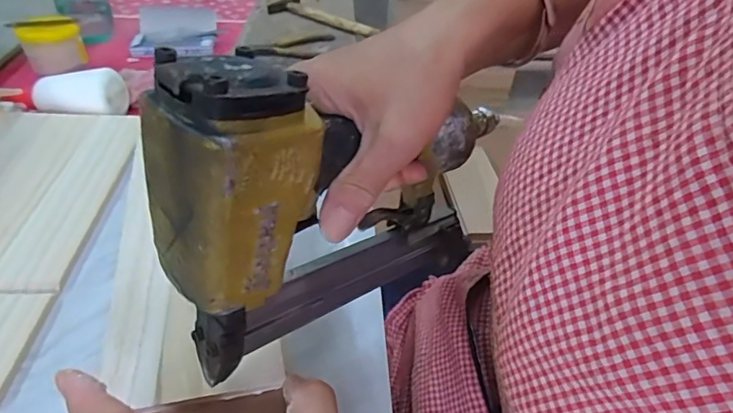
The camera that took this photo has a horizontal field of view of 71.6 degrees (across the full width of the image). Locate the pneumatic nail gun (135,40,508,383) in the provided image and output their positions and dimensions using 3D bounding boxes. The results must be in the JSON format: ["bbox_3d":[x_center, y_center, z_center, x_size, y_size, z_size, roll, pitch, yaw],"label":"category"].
[{"bbox_3d":[0.002,-0.005,0.275,0.213,0.172,0.048,-21,46,-30],"label":"pneumatic nail gun"}]

